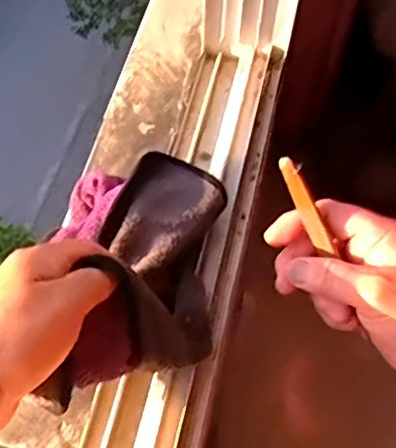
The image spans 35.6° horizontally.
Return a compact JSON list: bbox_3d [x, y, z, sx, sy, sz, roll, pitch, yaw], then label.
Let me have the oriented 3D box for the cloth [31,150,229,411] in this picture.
[{"bbox_3d":[-0.042,0.022,0.409,0.108,0.062,0.197,5,59,0],"label":"cloth"}]

